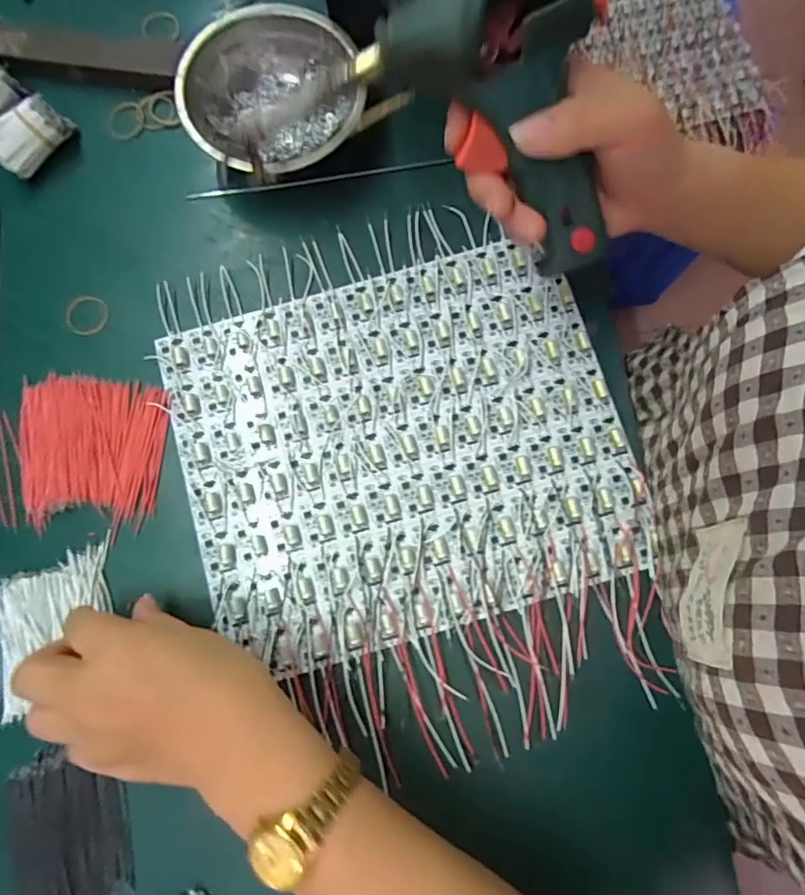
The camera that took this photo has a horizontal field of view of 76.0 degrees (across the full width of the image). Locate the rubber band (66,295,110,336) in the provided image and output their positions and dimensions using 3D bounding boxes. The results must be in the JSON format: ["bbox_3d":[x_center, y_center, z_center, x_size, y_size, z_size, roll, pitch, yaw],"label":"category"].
[{"bbox_3d":[-0.225,-0.094,0.365,0.030,0.004,0.029,18,80,4],"label":"rubber band"}]

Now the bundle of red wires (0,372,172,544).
[{"bbox_3d":[-0.220,0.001,0.342,0.118,0.009,0.100,7,79,2],"label":"bundle of red wires"}]

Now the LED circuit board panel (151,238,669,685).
[{"bbox_3d":[-0.002,-0.003,0.341,0.282,0.008,0.237,-15,79,-2],"label":"LED circuit board panel"}]

